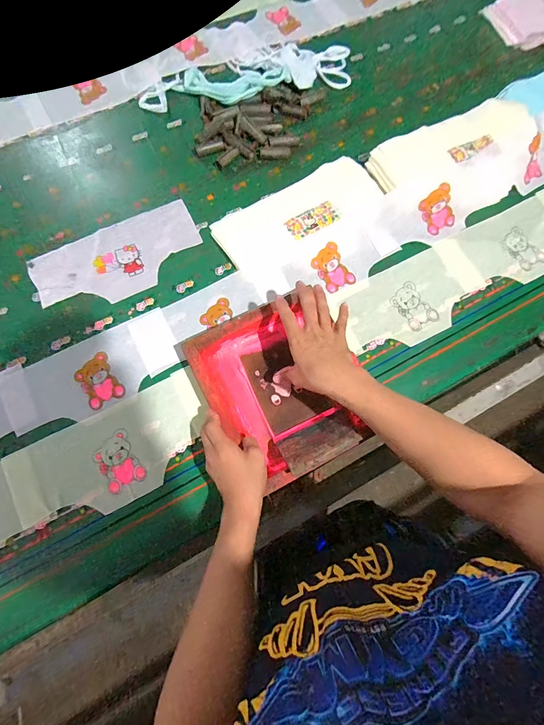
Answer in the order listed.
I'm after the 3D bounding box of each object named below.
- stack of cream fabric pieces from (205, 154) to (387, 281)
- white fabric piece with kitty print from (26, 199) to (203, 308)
[{"bbox_3d":[0.056,-0.284,0.650,0.327,0.020,0.148,-33,78,-10],"label":"stack of cream fabric pieces"},{"bbox_3d":[-0.279,-0.190,0.624,0.300,0.007,0.146,-25,77,-8],"label":"white fabric piece with kitty print"}]

